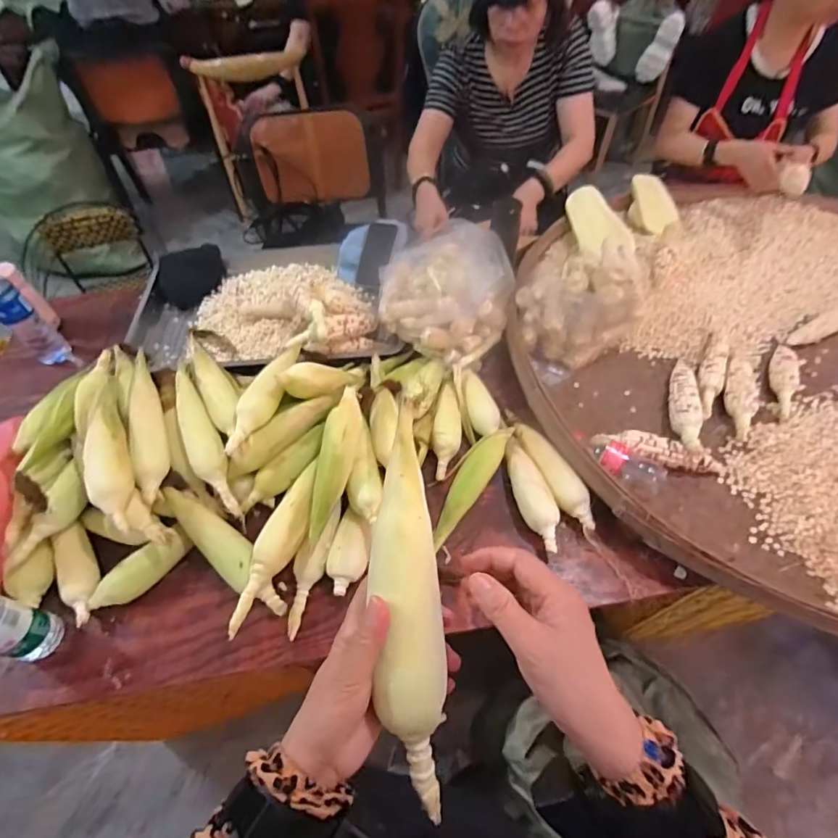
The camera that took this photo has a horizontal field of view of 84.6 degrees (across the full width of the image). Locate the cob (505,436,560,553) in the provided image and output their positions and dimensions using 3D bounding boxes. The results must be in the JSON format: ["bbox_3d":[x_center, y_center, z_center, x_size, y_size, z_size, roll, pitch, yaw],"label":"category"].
[{"bbox_3d":[0.188,0.126,0.778,0.055,0.043,0.206,-12,54,-8],"label":"cob"}]

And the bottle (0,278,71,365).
[{"bbox_3d":[-0.809,-0.212,0.928,0.072,0.225,0.066,37,64,24],"label":"bottle"}]

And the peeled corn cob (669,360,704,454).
[{"bbox_3d":[0.499,-0.030,0.868,0.049,0.050,0.249,15,55,12],"label":"peeled corn cob"}]

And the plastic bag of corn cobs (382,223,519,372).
[{"bbox_3d":[0.052,-0.259,0.937,0.251,0.161,0.241,32,62,21],"label":"plastic bag of corn cobs"}]

